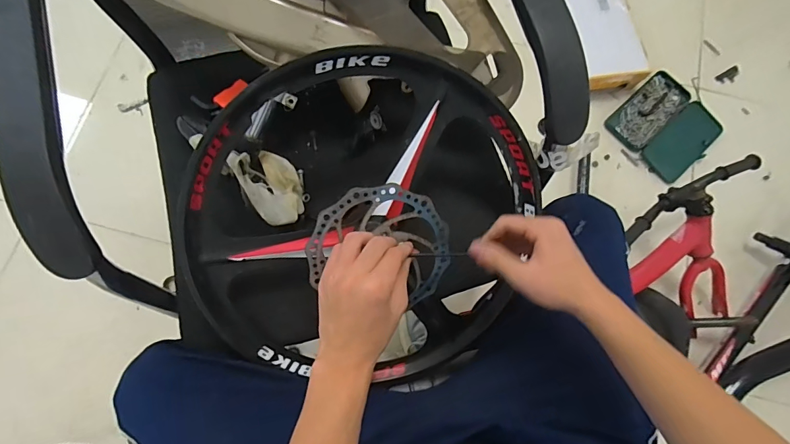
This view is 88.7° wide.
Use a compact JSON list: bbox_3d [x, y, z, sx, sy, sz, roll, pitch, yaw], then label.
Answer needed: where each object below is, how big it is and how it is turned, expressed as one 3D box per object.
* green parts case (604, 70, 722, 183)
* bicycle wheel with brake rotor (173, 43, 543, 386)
[{"bbox_3d":[0.737,-0.261,1.103,0.252,0.033,0.242,-42,81,-12],"label":"green parts case"},{"bbox_3d":[-0.021,0.016,0.456,0.386,0.063,0.389,-4,110,-11],"label":"bicycle wheel with brake rotor"}]

